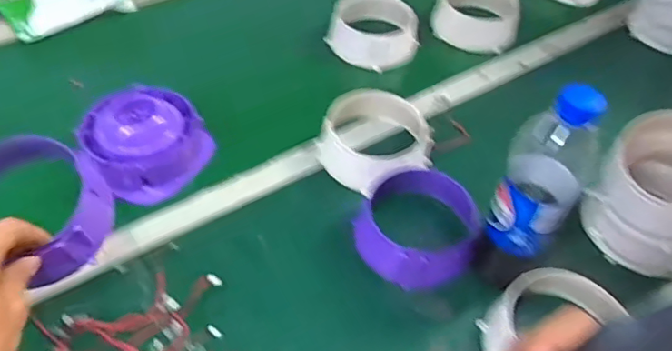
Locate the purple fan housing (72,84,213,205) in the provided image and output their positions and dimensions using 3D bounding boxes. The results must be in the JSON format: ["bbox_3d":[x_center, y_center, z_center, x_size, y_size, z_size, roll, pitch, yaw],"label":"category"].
[{"bbox_3d":[-0.229,-0.045,0.682,0.134,0.082,0.130,-25,54,-26],"label":"purple fan housing"}]

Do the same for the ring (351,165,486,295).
[{"bbox_3d":[0.086,0.055,0.601,0.126,0.051,0.125,3,47,-3],"label":"ring"}]

